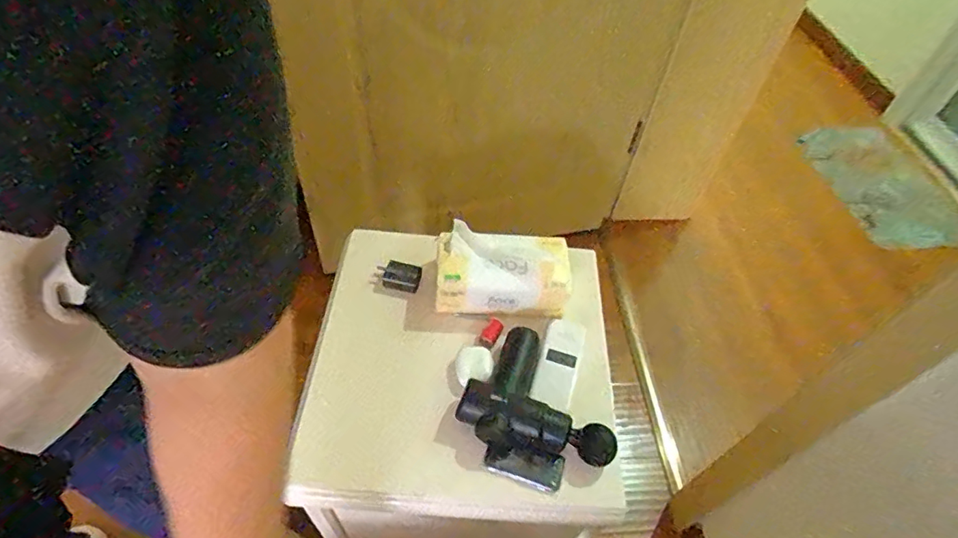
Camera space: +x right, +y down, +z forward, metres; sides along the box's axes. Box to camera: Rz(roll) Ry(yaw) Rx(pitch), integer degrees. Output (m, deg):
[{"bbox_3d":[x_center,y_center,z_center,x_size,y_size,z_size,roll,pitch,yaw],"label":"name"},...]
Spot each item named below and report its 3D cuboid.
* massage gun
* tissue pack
[{"bbox_3d":[0.079,0.154,0.601,0.170,0.038,0.143,27,55,19],"label":"massage gun"},{"bbox_3d":[0.035,0.000,0.690,0.179,0.069,0.104,2,50,0],"label":"tissue pack"}]

